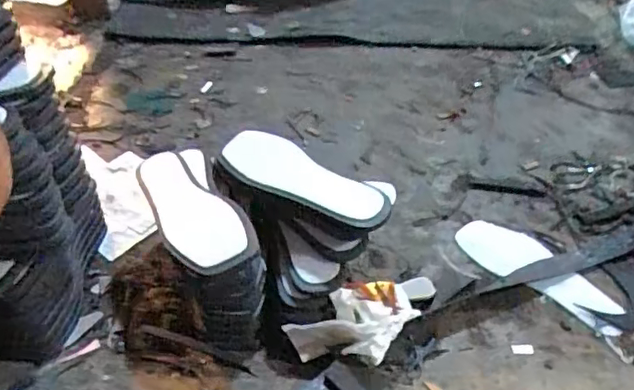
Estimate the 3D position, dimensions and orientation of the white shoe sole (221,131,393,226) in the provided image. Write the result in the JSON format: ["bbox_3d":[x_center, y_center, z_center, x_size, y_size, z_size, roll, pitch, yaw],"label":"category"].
[{"bbox_3d":[-0.024,-0.022,0.744,0.253,0.026,0.080,28,50,30],"label":"white shoe sole"}]

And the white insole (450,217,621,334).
[{"bbox_3d":[0.305,0.103,0.798,0.087,0.007,0.238,-32,49,-29],"label":"white insole"}]

